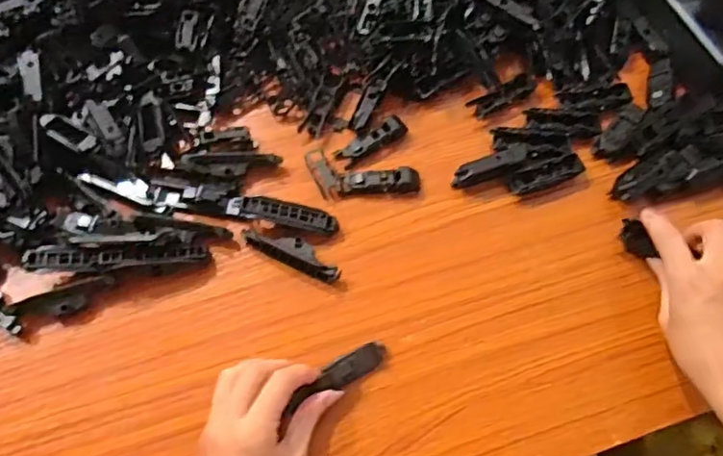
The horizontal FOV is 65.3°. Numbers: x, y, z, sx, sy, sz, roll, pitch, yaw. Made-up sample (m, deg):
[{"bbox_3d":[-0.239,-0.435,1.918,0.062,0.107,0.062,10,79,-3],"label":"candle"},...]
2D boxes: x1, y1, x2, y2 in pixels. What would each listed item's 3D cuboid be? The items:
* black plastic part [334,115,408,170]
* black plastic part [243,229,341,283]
[{"bbox_3d":[0.010,-0.074,0.473,0.066,0.010,0.019,-35,71,-16],"label":"black plastic part"},{"bbox_3d":[-0.052,0.017,0.429,0.080,0.014,0.021,27,68,10],"label":"black plastic part"}]

